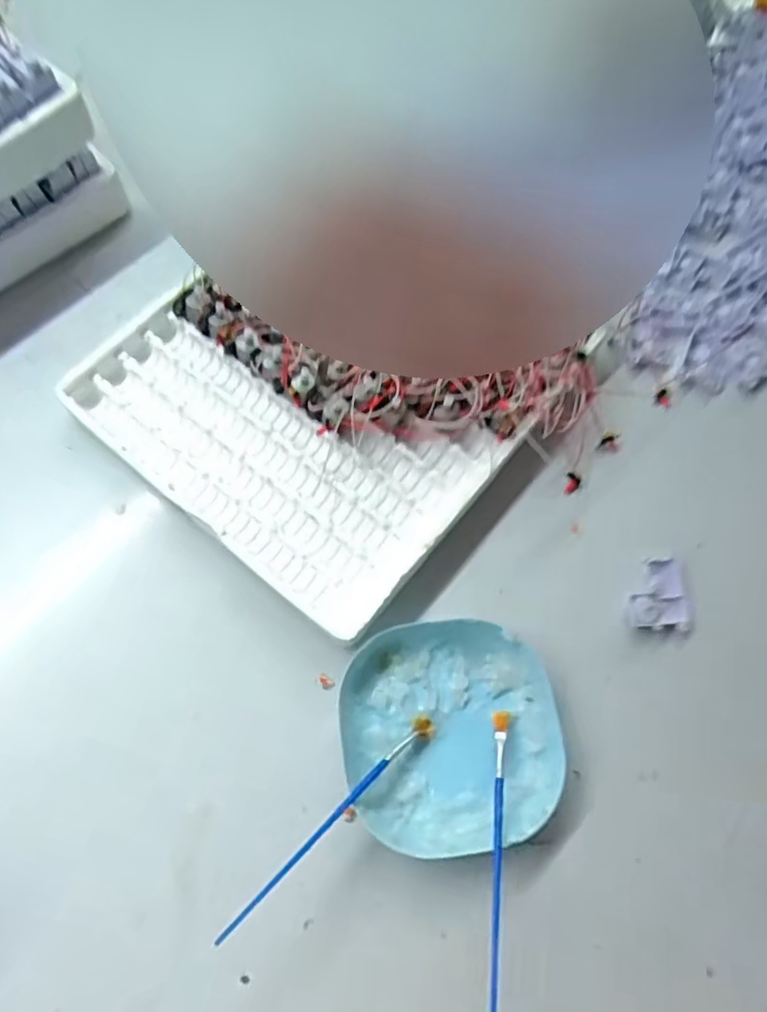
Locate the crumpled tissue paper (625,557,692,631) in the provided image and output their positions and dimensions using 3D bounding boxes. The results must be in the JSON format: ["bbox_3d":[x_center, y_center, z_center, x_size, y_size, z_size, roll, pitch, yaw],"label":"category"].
[{"bbox_3d":[0.190,0.062,0.440,0.042,0.019,0.050,3,68,-1],"label":"crumpled tissue paper"}]

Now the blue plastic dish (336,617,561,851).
[{"bbox_3d":[0.043,0.142,0.396,0.133,0.026,0.129,1,68,-2],"label":"blue plastic dish"}]

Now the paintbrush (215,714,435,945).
[{"bbox_3d":[-0.025,0.176,0.357,0.013,0.013,0.160,45,54,14],"label":"paintbrush"}]

